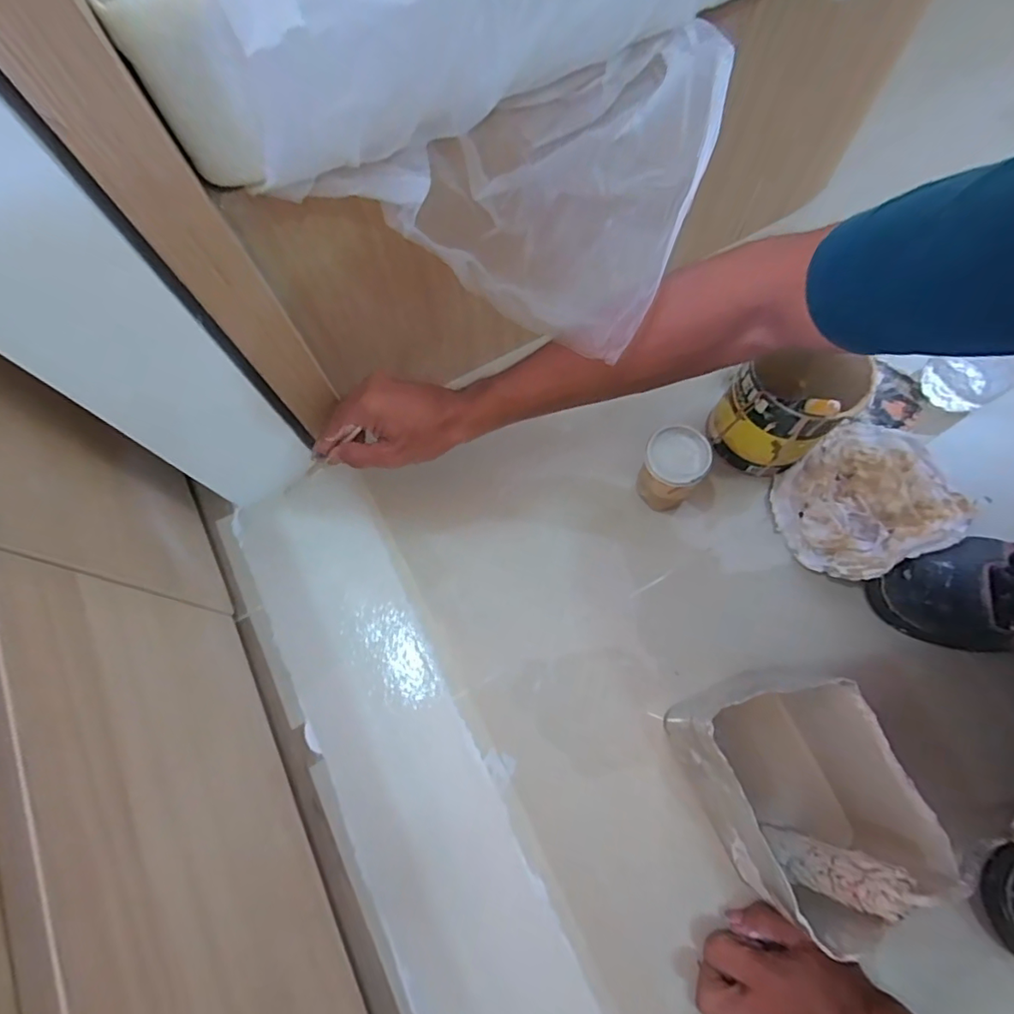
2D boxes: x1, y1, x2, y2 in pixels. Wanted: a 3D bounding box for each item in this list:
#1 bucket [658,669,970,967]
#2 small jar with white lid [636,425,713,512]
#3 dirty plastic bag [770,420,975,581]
[{"bbox_3d":[0.224,0.218,0.421,0.122,0.151,0.154,-20,71,-5],"label":"bucket"},{"bbox_3d":[0.156,-0.033,0.518,0.054,0.089,0.054,-1,71,2],"label":"small jar with white lid"},{"bbox_3d":[0.367,-0.015,0.538,0.181,0.050,0.145,-28,72,-8],"label":"dirty plastic bag"}]

